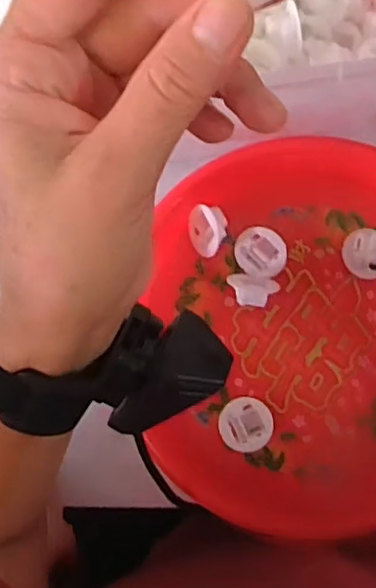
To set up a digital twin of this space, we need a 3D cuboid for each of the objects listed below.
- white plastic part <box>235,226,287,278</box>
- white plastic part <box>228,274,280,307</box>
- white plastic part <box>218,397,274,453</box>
[{"bbox_3d":[0.047,-0.026,0.396,0.031,0.018,0.031,-2,87,3],"label":"white plastic part"},{"bbox_3d":[0.042,-0.002,0.394,0.032,0.020,0.020,6,87,4],"label":"white plastic part"},{"bbox_3d":[0.037,0.083,0.389,0.033,0.014,0.033,-1,87,3],"label":"white plastic part"}]

